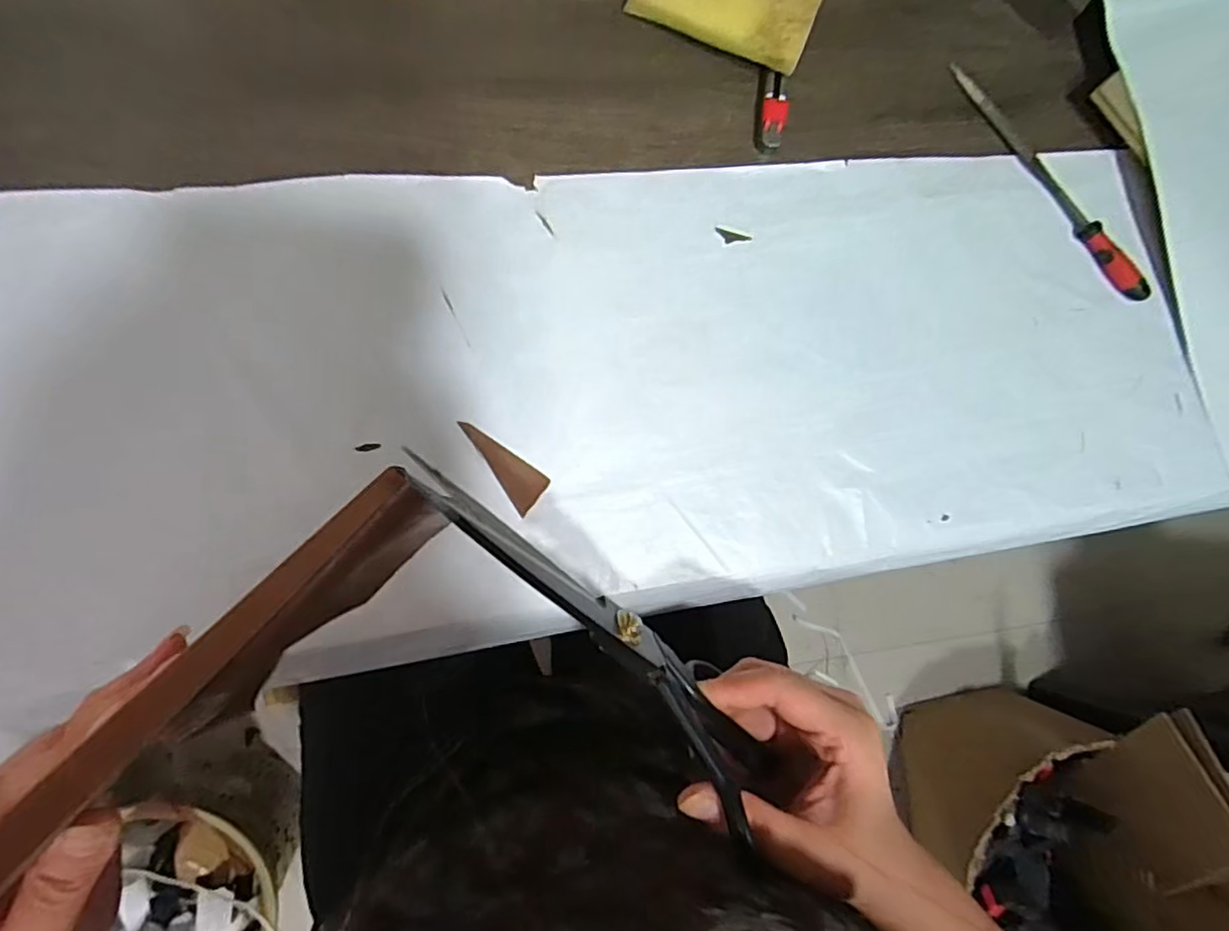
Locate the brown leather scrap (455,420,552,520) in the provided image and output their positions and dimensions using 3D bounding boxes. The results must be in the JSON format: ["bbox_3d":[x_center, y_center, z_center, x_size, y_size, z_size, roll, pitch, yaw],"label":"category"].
[{"bbox_3d":[-0.059,-0.003,0.356,0.022,0.004,0.059,-33,91,-10],"label":"brown leather scrap"}]

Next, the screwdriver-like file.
[{"bbox_3d":[0.288,-0.188,0.420,0.015,0.012,0.195,-39,92,-9],"label":"screwdriver-like file"}]

